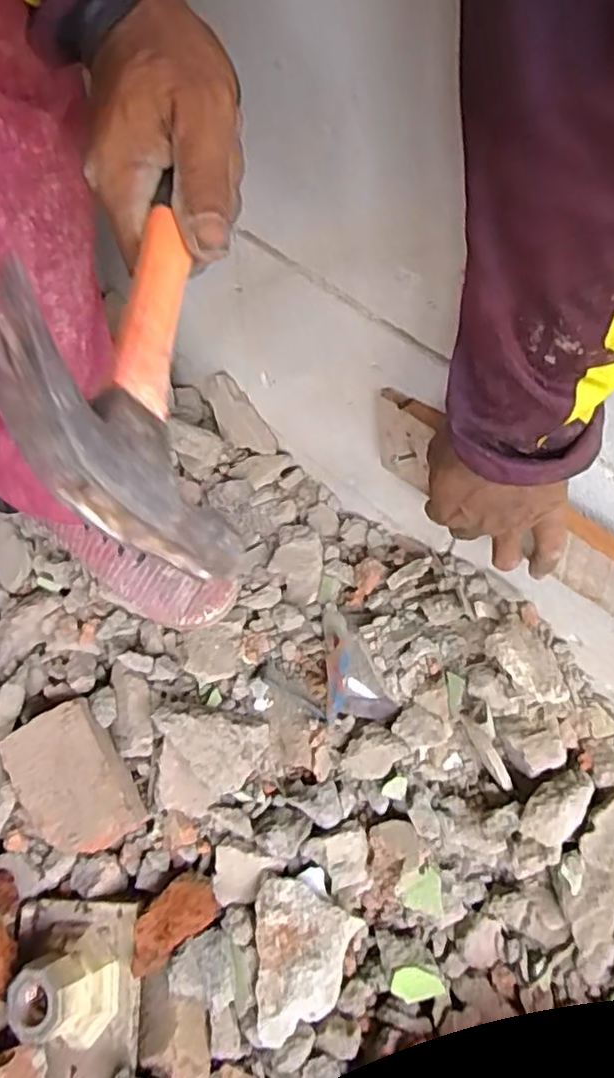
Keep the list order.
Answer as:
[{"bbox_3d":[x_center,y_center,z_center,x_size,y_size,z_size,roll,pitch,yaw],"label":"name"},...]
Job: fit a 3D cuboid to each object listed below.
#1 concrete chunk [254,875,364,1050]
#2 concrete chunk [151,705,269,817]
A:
[{"bbox_3d":[-0.012,0.346,0.552,0.085,0.024,0.114,19,78,9],"label":"concrete chunk"},{"bbox_3d":[-0.085,0.195,0.586,0.092,0.107,0.046,4,13,9],"label":"concrete chunk"}]

